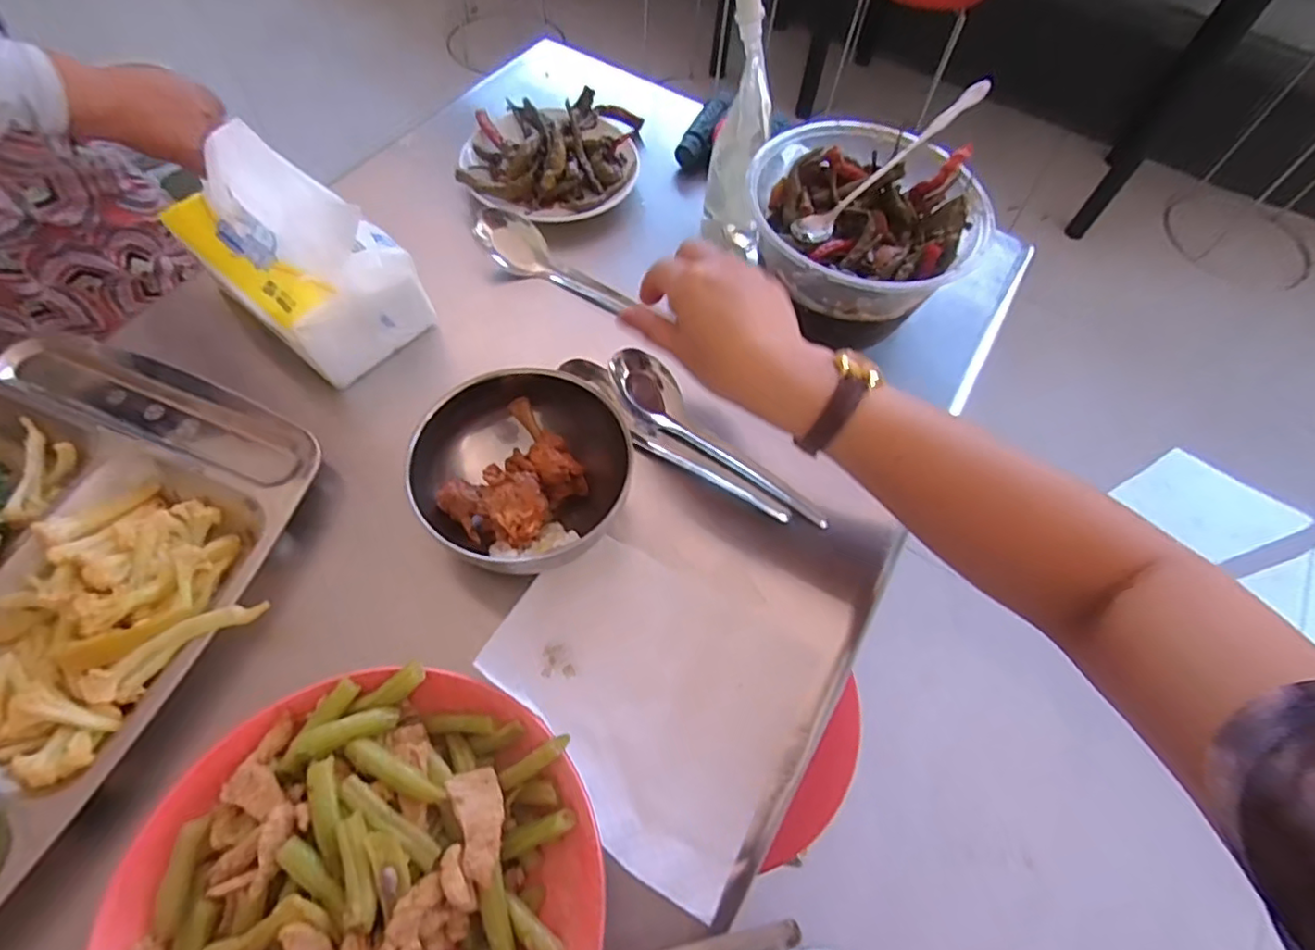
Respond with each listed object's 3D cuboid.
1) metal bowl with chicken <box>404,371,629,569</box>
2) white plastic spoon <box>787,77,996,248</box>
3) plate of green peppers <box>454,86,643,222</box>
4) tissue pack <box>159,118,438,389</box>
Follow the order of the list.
[{"bbox_3d":[-0.081,-0.004,0.385,0.123,0.053,0.130,1,61,-3],"label":"metal bowl with chicken"},{"bbox_3d":[0.169,-0.224,0.449,0.178,0.014,0.022,-40,69,-3],"label":"white plastic spoon"},{"bbox_3d":[-0.090,-0.280,0.532,0.146,0.039,0.143,1,61,-3],"label":"plate of green peppers"},{"bbox_3d":[-0.242,-0.145,0.421,0.143,0.084,0.104,36,65,16],"label":"tissue pack"}]

